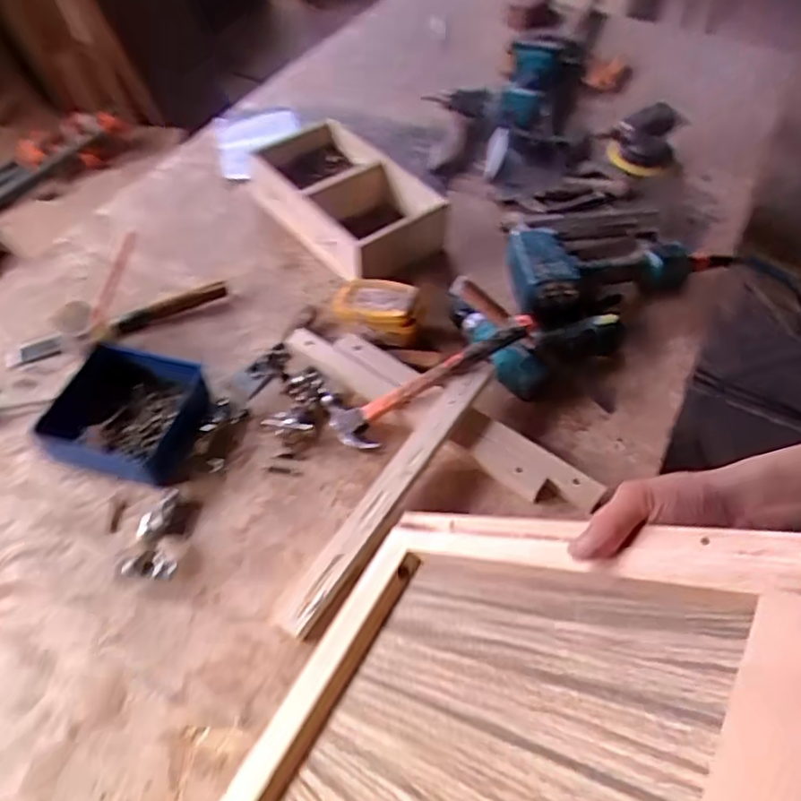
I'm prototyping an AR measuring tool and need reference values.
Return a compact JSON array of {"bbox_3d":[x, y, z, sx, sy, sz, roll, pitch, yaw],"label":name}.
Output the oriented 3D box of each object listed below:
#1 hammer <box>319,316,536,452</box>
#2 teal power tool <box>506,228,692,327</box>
[{"bbox_3d":[0.035,-0.026,0.752,0.265,0.023,0.092,-28,54,8],"label":"hammer"},{"bbox_3d":[0.270,-0.199,0.911,0.267,0.066,0.156,-17,54,-14],"label":"teal power tool"}]

